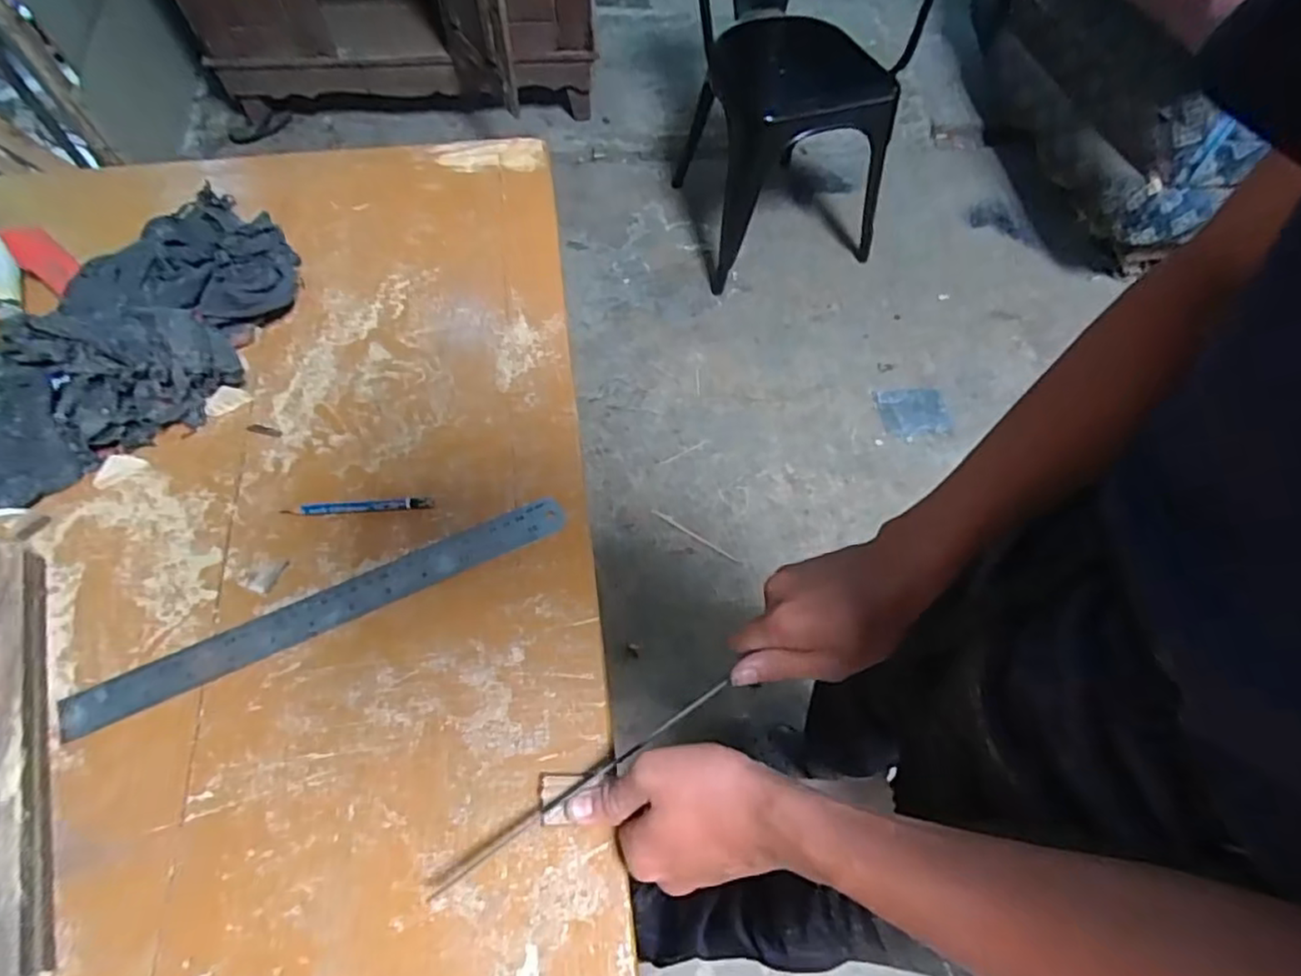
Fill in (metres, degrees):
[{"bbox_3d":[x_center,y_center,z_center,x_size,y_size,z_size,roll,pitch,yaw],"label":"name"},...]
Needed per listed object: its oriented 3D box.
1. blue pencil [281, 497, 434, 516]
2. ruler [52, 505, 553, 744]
[{"bbox_3d":[-0.210,0.013,0.475,0.104,0.006,0.009,-3,63,-4],"label":"blue pencil"},{"bbox_3d":[-0.211,0.078,0.440,0.322,0.004,0.027,-23,66,-13],"label":"ruler"}]

